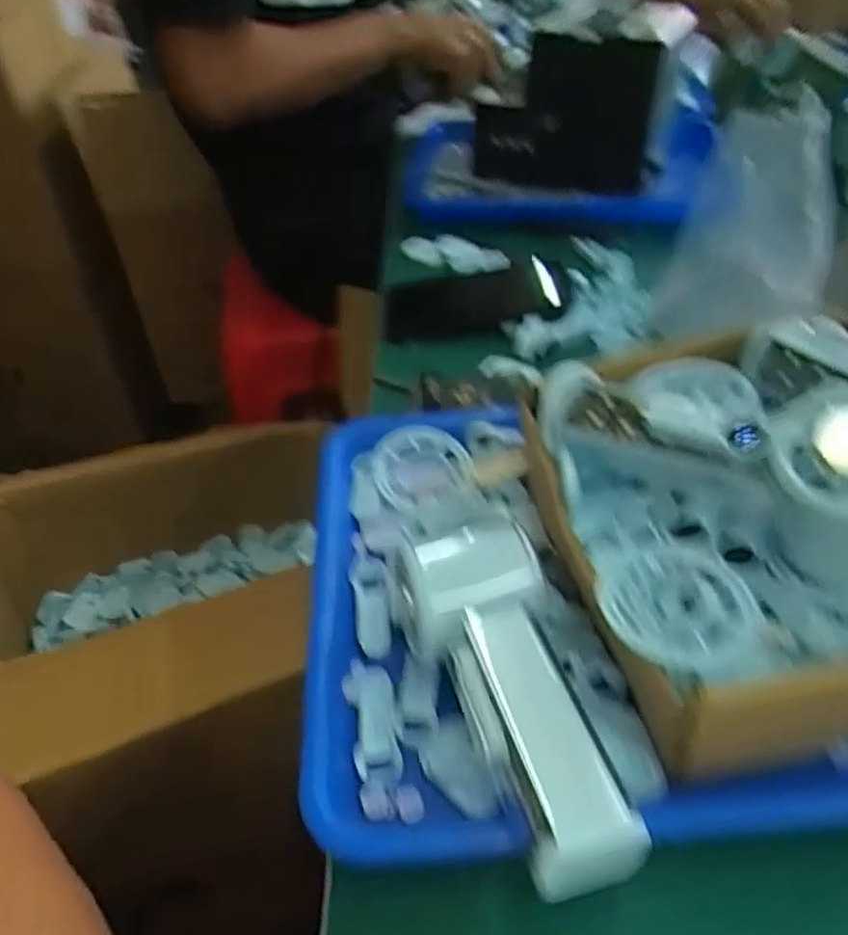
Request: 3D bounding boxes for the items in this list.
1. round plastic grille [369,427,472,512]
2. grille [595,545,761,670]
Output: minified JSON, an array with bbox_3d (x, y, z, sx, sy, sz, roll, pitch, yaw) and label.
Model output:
[{"bbox_3d":[0.000,-0.001,0.424,0.056,0.016,0.056,-1,44,1],"label":"round plastic grille"},{"bbox_3d":[0.096,0.053,0.273,0.056,0.010,0.058,-1,44,1],"label":"grille"}]

